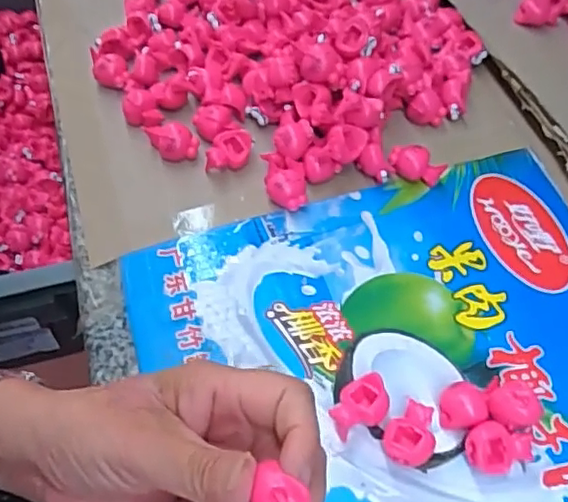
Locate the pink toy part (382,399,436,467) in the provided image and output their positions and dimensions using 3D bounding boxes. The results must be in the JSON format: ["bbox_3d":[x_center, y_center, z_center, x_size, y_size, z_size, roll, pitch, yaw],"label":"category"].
[{"bbox_3d":[0.065,0.097,0.312,0.024,0.019,0.032,18,59,11],"label":"pink toy part"}]

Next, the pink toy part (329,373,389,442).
[{"bbox_3d":[0.040,0.084,0.320,0.032,0.020,0.023,-26,61,-16],"label":"pink toy part"}]

